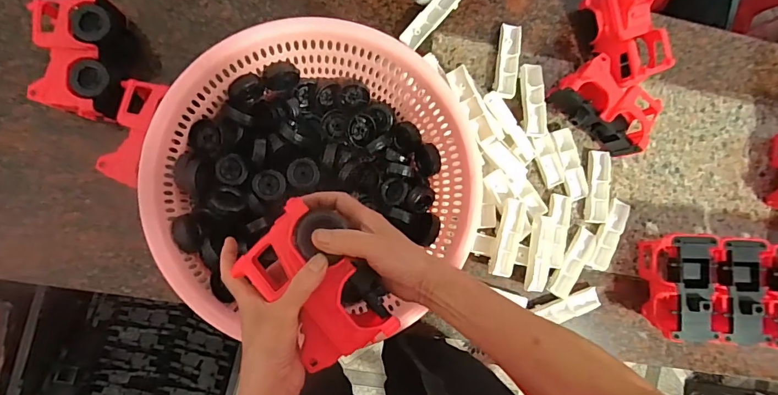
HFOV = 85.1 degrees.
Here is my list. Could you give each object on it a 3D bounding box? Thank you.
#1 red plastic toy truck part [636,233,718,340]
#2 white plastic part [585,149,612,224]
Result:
[{"bbox_3d":[0.440,0.131,0.652,0.074,0.097,0.152,3,90,-7],"label":"red plastic toy truck part"},{"bbox_3d":[0.337,-0.018,0.682,0.034,0.018,0.115,7,90,-7],"label":"white plastic part"}]

